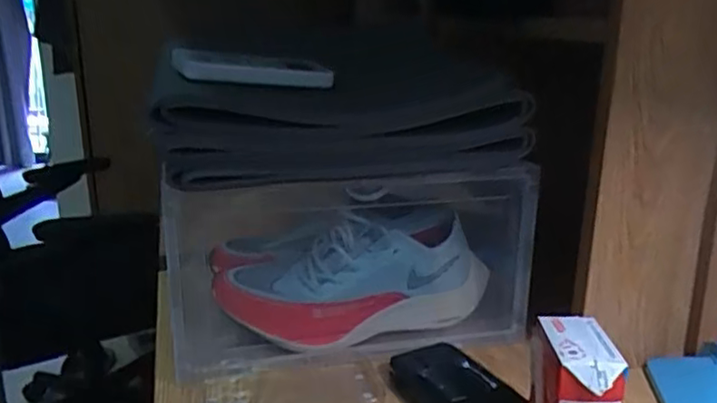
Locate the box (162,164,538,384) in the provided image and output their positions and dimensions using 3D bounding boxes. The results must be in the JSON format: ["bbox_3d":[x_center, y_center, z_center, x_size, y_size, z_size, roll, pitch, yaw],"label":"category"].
[{"bbox_3d":[-0.020,0.037,0.610,0.316,0.170,0.218,-4,18,-15],"label":"box"}]

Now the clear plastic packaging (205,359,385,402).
[{"bbox_3d":[-0.052,0.158,0.511,0.142,0.005,0.072,-4,18,-14],"label":"clear plastic packaging"}]

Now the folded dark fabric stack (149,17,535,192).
[{"bbox_3d":[-0.018,-0.087,0.523,0.294,0.111,0.153,-5,18,-17],"label":"folded dark fabric stack"}]

